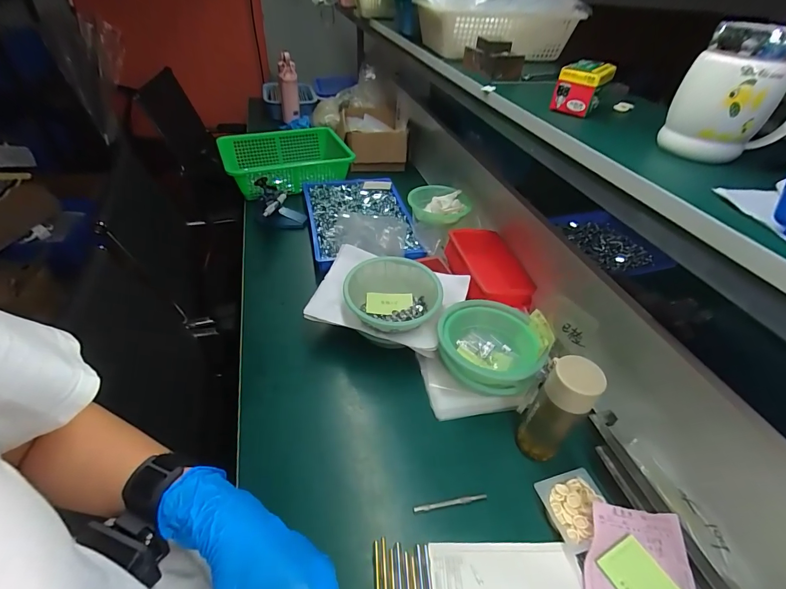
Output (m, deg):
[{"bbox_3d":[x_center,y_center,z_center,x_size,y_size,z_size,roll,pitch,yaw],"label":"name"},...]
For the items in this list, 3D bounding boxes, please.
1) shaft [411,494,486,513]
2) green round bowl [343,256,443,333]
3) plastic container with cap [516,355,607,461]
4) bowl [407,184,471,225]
[{"bbox_3d":[0.085,0.308,0.549,0.111,0.004,0.009,-6,42,-10],"label":"shaft"},{"bbox_3d":[-0.002,0.001,0.741,0.179,0.073,0.179,3,42,-2],"label":"green round bowl"},{"bbox_3d":[0.251,0.172,0.565,0.069,0.188,0.076,31,49,28],"label":"plastic container with cap"},{"bbox_3d":[0.120,-0.234,0.972,0.154,0.044,0.140,3,42,-2],"label":"bowl"}]

